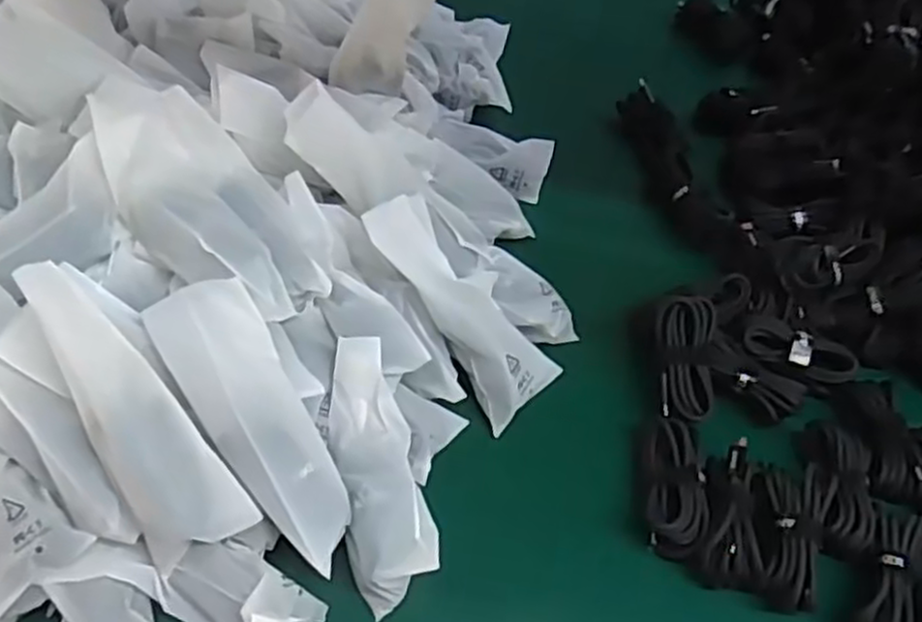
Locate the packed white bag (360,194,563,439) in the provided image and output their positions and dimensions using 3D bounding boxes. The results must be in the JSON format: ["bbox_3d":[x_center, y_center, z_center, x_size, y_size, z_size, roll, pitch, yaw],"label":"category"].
[{"bbox_3d":[0.000,-0.003,0.458,0.052,0.027,0.146,-39,97,-22],"label":"packed white bag"}]

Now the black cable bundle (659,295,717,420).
[{"bbox_3d":[0.138,0.028,0.464,0.034,0.021,0.073,4,79,-2],"label":"black cable bundle"}]

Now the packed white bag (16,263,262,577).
[{"bbox_3d":[-0.156,0.049,0.359,0.047,0.014,0.153,-32,104,-20],"label":"packed white bag"}]

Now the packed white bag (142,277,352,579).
[{"bbox_3d":[-0.101,0.054,0.382,0.050,0.023,0.149,-30,88,-19],"label":"packed white bag"}]

